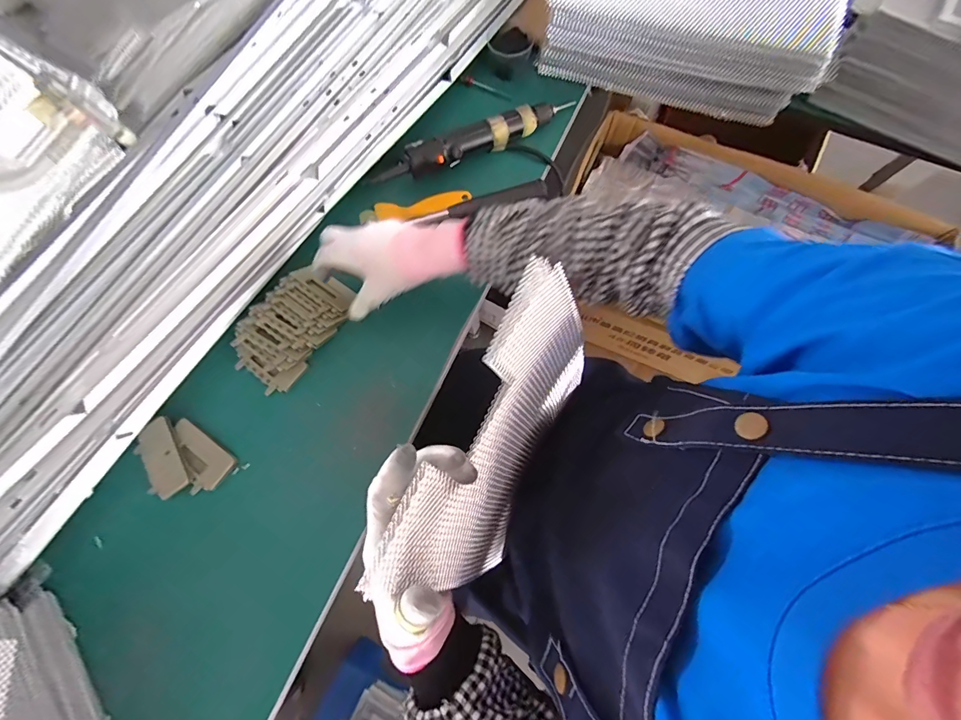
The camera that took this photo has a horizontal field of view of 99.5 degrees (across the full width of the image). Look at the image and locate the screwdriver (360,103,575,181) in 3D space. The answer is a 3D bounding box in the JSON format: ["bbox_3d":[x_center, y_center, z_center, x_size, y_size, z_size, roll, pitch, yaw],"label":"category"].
[{"bbox_3d":[-0.004,-0.290,0.528,0.279,0.042,0.035,-29,77,-6],"label":"screwdriver"}]

